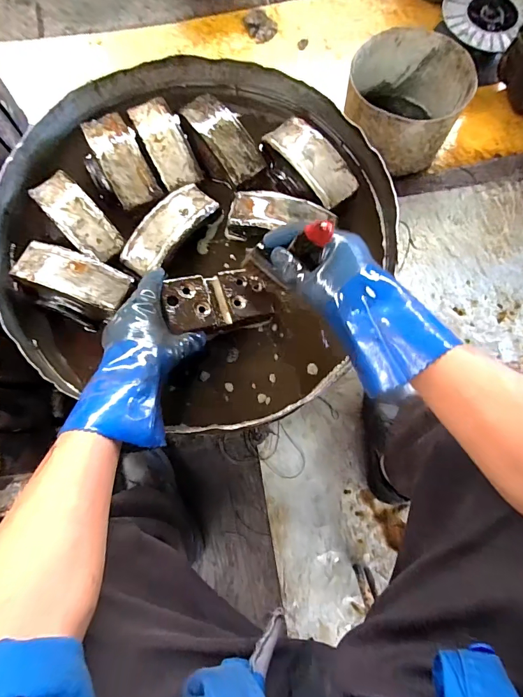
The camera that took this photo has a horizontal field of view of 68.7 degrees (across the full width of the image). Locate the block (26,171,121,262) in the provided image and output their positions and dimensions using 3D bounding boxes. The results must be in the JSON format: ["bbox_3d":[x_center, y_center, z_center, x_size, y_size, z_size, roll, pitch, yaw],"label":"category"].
[{"bbox_3d":[-0.265,-0.191,0.549,0.058,0.033,0.149,-43,81,-9],"label":"block"}]

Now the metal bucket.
[{"bbox_3d":[0.341,-0.593,0.934,0.262,0.173,0.280,13,78,3],"label":"metal bucket"}]

